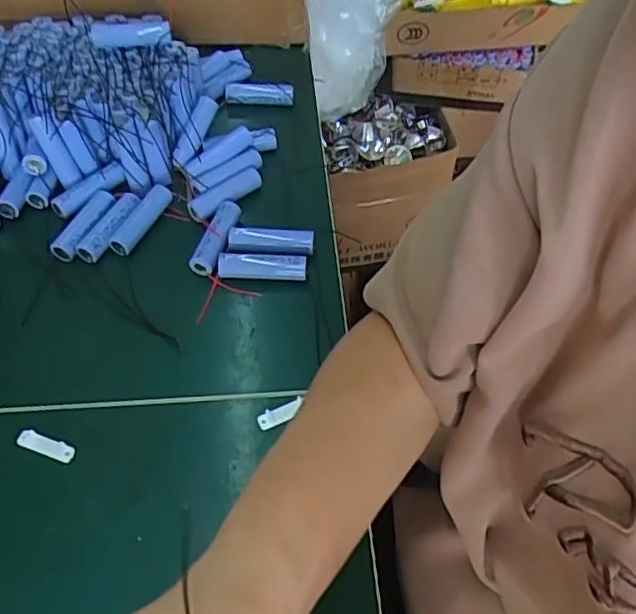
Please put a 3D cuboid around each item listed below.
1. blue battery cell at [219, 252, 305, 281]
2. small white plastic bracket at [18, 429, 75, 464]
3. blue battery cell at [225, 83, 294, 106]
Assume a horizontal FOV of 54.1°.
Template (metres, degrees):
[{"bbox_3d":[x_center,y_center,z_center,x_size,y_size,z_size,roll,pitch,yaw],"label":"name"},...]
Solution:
[{"bbox_3d":[-0.041,-0.028,0.463,0.065,0.020,0.014,1,52,0],"label":"blue battery cell"},{"bbox_3d":[-0.168,0.084,0.384,0.039,0.004,0.010,17,54,12],"label":"small white plastic bracket"},{"bbox_3d":[-0.055,-0.202,0.588,0.064,0.019,0.017,4,52,2],"label":"blue battery cell"}]

